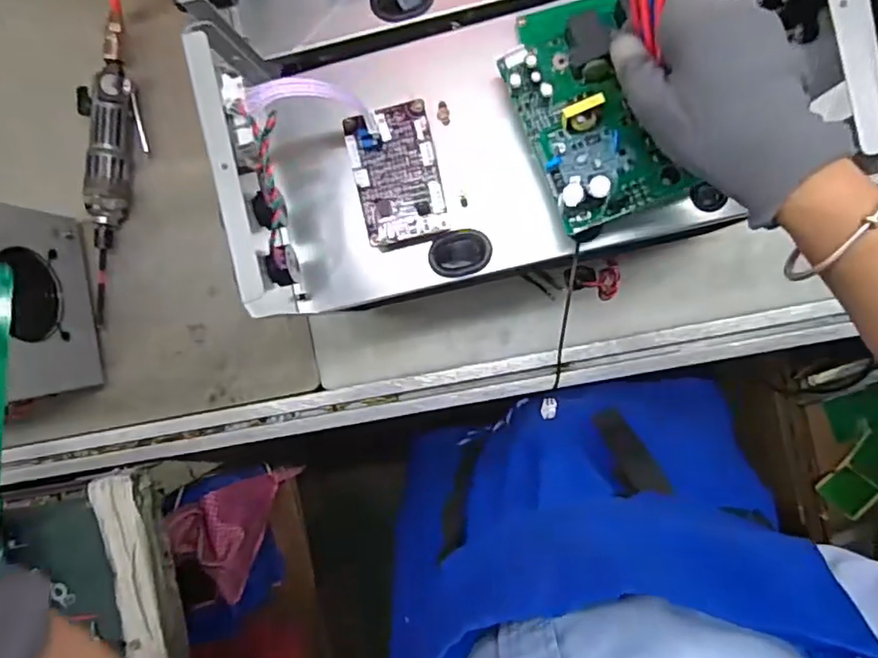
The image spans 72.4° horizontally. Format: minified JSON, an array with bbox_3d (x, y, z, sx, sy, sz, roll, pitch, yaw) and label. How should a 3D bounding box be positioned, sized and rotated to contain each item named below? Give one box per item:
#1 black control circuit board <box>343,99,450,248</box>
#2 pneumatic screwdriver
[{"bbox_3d":[-0.030,-0.110,0.423,0.059,0.015,0.092,-12,91,6],"label":"black control circuit board"},{"bbox_3d":[-0.344,-0.166,0.634,0.054,0.040,0.315,2,92,5],"label":"pneumatic screwdriver"}]

